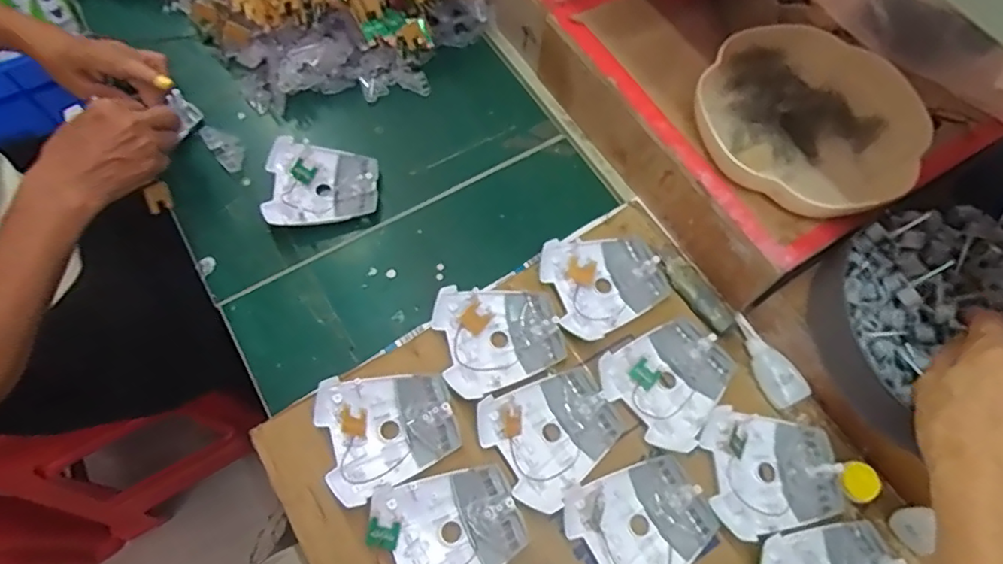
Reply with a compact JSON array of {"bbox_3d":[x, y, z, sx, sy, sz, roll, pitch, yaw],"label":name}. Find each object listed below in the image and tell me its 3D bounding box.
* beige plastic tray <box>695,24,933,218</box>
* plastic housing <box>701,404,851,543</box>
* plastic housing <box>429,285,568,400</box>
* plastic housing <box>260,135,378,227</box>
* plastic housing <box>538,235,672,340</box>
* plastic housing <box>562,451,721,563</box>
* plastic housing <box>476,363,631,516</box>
[{"bbox_3d":[0.275,-0.147,0.522,0.191,0.037,0.182,37,70,13],"label":"beige plastic tray"},{"bbox_3d":[0.226,0.154,0.475,0.107,0.020,0.097,-3,67,-4],"label":"plastic housing"},{"bbox_3d":[-0.001,0.047,0.515,0.109,0.018,0.094,-14,68,-8],"label":"plastic housing"},{"bbox_3d":[-0.183,-0.098,0.586,0.107,0.025,0.094,1,66,-2],"label":"plastic housing"},{"bbox_3d":[0.098,-0.001,0.546,0.108,0.020,0.096,-18,68,-10],"label":"plastic housing"},{"bbox_3d":[0.113,0.193,0.456,0.108,0.020,0.096,-27,70,-13],"label":"plastic housing"},{"bbox_3d":[0.045,0.126,0.487,0.108,0.017,0.096,-30,71,-14],"label":"plastic housing"}]

